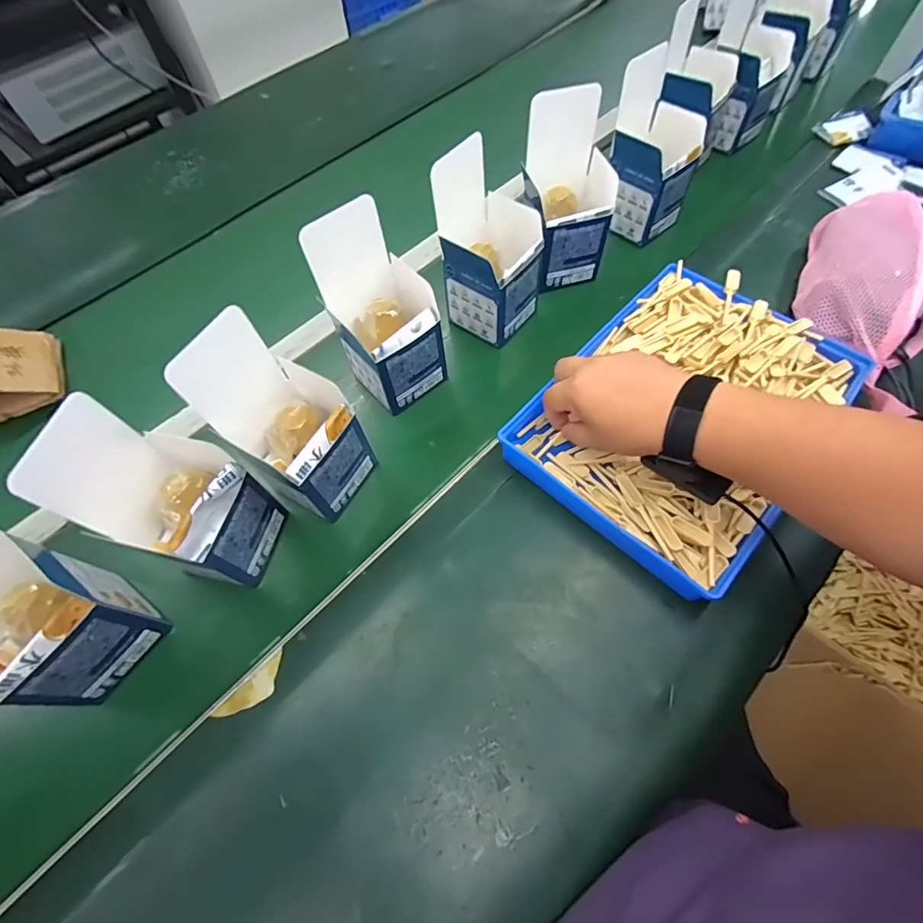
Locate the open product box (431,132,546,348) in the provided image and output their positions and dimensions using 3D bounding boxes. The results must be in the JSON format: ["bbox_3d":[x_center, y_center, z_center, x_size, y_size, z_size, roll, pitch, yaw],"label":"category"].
[{"bbox_3d":[0.034,-0.238,0.516,0.097,0.171,0.096,34,68,19],"label":"open product box"}]

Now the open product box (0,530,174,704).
[{"bbox_3d":[-0.345,0.117,0.348,0.110,0.181,0.095,30,67,18],"label":"open product box"}]

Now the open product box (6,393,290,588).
[{"bbox_3d":[-0.238,0.033,0.386,0.103,0.178,0.103,20,65,14],"label":"open product box"}]

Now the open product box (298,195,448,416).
[{"bbox_3d":[-0.080,-0.151,0.475,0.092,0.180,0.098,-35,65,-15],"label":"open product box"}]

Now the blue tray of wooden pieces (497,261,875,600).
[{"bbox_3d":[0.223,-0.054,0.459,0.231,0.041,0.316,40,71,21],"label":"blue tray of wooden pieces"}]

